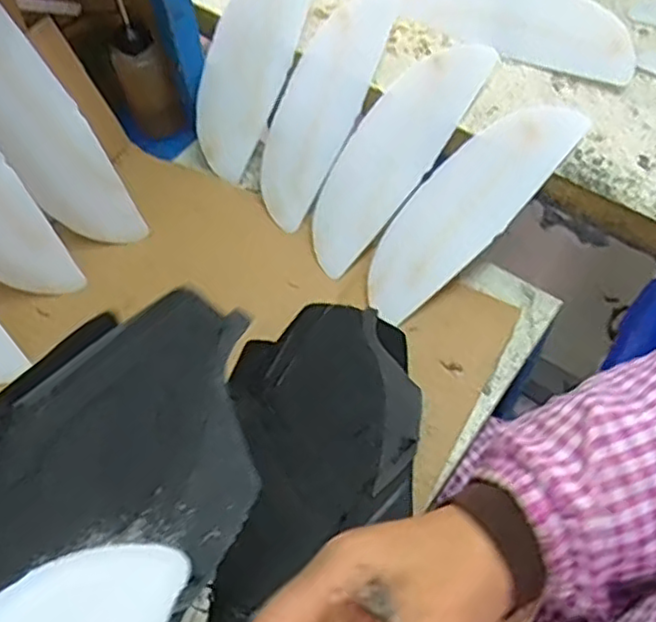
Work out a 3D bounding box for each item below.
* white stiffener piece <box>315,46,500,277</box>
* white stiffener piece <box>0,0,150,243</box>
[{"bbox_3d":[0.052,-0.134,0.571,0.074,0.008,0.216,36,92,22],"label":"white stiffener piece"},{"bbox_3d":[-0.223,-0.138,0.528,0.068,0.211,0.006,-30,28,1],"label":"white stiffener piece"}]

